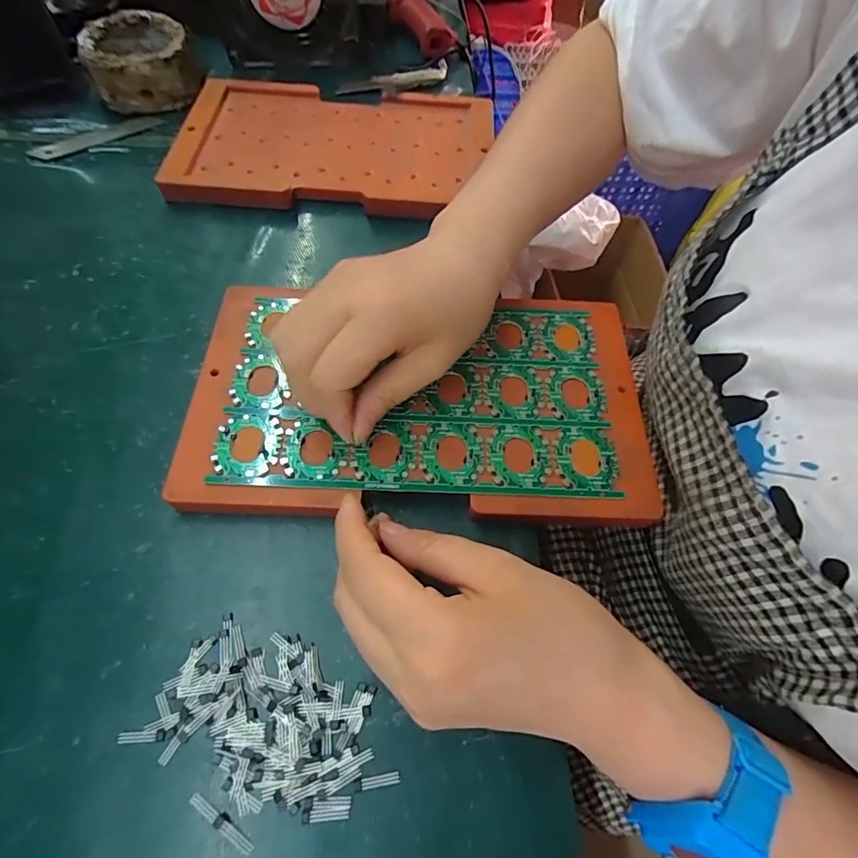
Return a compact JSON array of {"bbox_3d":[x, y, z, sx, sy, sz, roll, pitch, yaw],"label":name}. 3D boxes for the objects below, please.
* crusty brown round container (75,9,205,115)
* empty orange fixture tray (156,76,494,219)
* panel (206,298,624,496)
[{"bbox_3d":[-0.238,-0.306,0.398,0.084,0.039,0.081,-16,62,-11],"label":"crusty brown round container"},{"bbox_3d":[-0.071,-0.227,0.375,0.233,0.017,0.143,3,60,-2],"label":"empty orange fixture tray"},{"bbox_3d":[-0.005,-0.021,0.261,0.203,0.005,0.126,-3,63,-4],"label":"panel"}]

